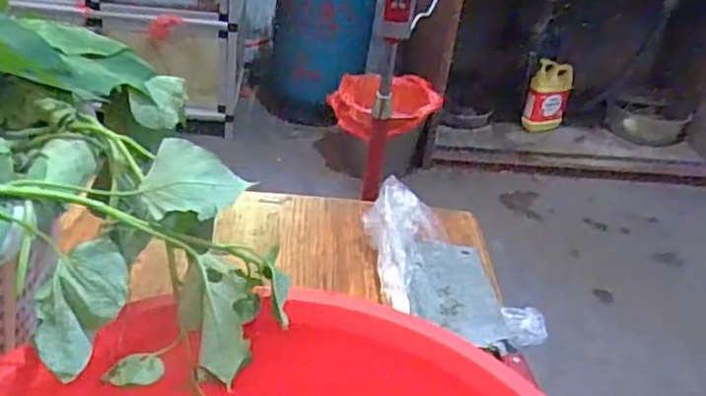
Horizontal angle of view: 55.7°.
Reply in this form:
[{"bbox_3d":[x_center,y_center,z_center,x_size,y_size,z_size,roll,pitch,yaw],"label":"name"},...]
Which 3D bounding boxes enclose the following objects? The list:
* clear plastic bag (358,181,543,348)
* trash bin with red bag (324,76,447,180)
[{"bbox_3d":[0.099,0.067,0.702,0.140,0.078,0.213,-6,35,-21],"label":"clear plastic bag"},{"bbox_3d":[0.078,-0.223,1.946,0.264,0.295,0.278,-13,37,-29],"label":"trash bin with red bag"}]

